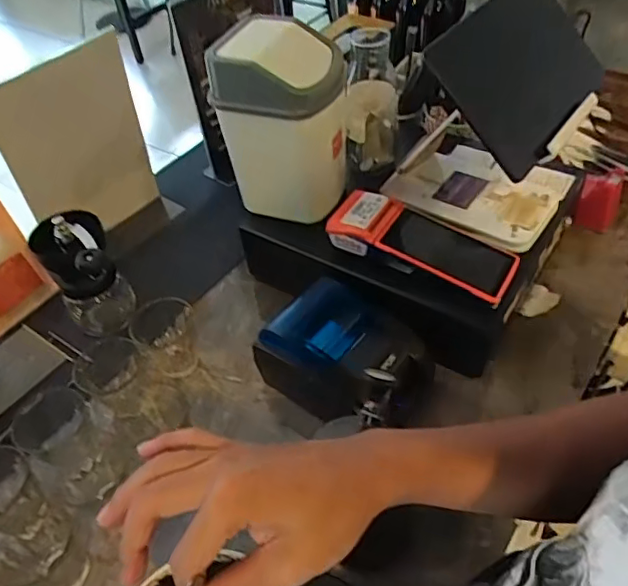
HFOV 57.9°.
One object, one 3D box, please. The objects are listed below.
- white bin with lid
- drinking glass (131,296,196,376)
[{"bbox_3d":[-0.032,-0.206,0.697,0.130,0.210,0.110,13,50,18],"label":"white bin with lid"},{"bbox_3d":[-0.188,0.056,0.726,0.066,0.085,0.081,-16,48,-8],"label":"drinking glass"}]

